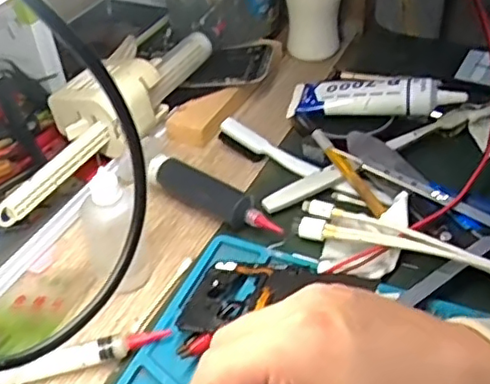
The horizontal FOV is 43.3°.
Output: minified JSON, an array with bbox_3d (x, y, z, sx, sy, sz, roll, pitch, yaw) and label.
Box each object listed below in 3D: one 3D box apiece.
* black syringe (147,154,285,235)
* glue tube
[{"bbox_3d":[-0.021,0.002,0.431,0.111,0.018,0.024,25,49,30],"label":"black syringe"},{"bbox_3d":[0.105,-0.081,0.500,0.135,0.033,0.054,3,42,9],"label":"glue tube"}]

